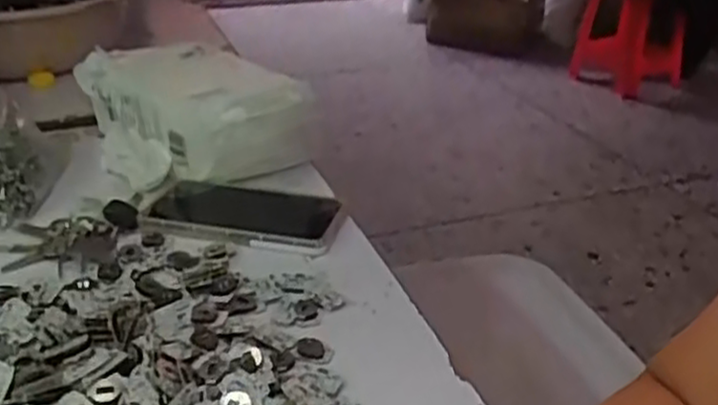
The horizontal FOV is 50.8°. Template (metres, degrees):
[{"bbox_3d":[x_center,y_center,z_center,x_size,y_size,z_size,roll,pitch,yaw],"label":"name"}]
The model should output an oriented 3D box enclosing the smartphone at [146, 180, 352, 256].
[{"bbox_3d":[-0.095,0.008,0.649,0.168,0.013,0.095,8,29,13],"label":"smartphone"}]

